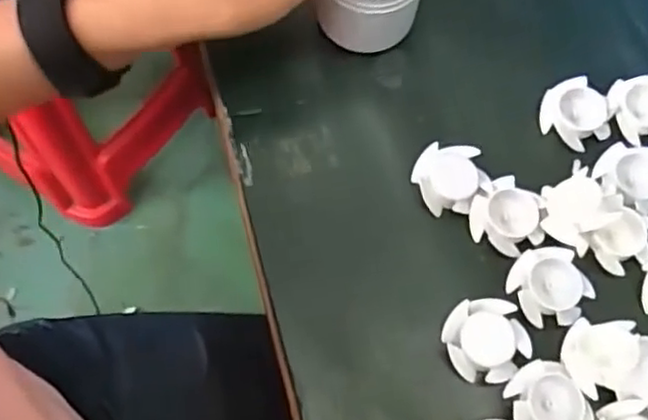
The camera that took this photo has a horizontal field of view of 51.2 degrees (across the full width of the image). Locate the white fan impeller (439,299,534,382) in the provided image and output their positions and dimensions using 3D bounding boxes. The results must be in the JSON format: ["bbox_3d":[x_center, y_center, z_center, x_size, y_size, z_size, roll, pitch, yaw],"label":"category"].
[{"bbox_3d":[0.080,0.065,0.337,0.038,0.015,0.040,0,70,-1],"label":"white fan impeller"}]

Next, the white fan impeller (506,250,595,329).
[{"bbox_3d":[0.116,0.040,0.349,0.037,0.011,0.039,0,70,-1],"label":"white fan impeller"}]

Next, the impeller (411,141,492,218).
[{"bbox_3d":[0.069,-0.017,0.369,0.038,0.019,0.038,0,70,-1],"label":"impeller"}]

